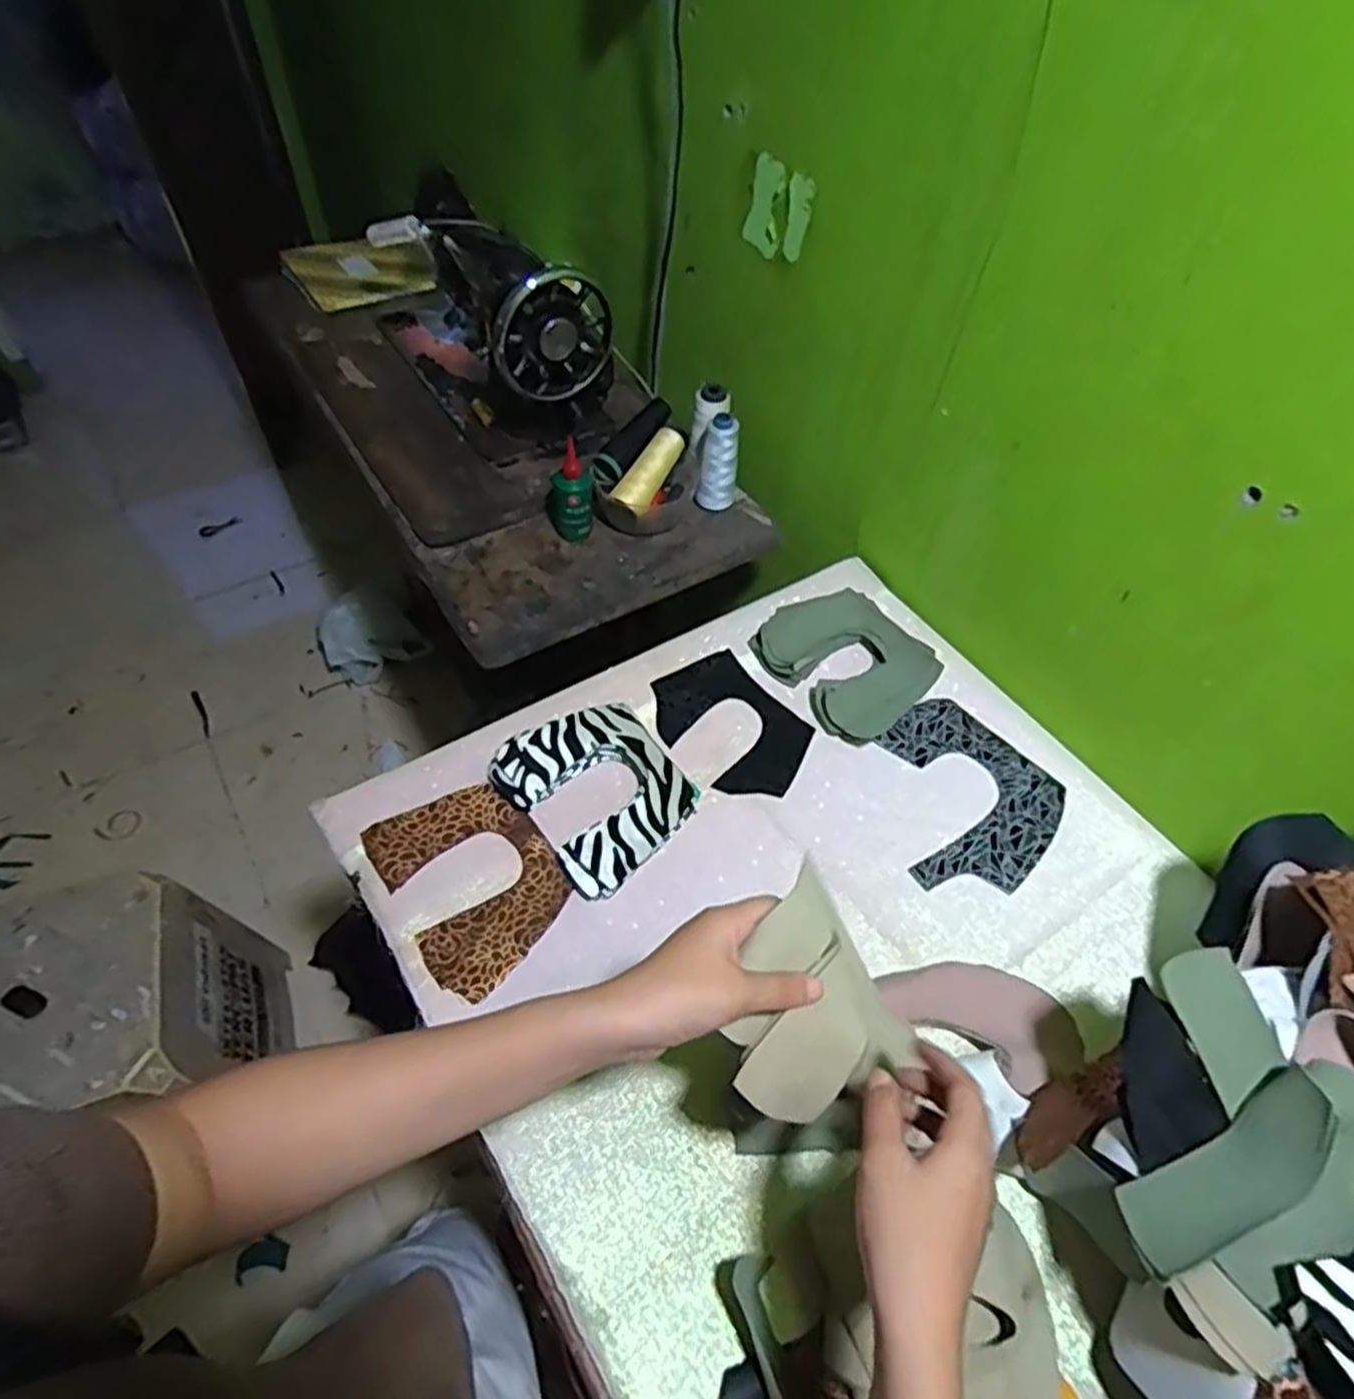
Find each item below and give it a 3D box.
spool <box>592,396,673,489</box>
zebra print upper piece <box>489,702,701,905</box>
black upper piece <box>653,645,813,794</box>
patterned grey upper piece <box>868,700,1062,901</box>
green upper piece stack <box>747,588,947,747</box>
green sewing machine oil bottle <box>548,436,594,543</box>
[{"bbox_3d":[-0.052,-0.299,0.899,0.040,0.033,0.128,28,69,16],"label":"spool"},{"bbox_3d":[-0.066,0.078,0.685,0.136,0.035,0.155,-34,62,-26],"label":"zebra print upper piece"},{"bbox_3d":[0.052,0.025,0.752,0.113,0.010,0.156,-37,68,-24],"label":"black upper piece"},{"bbox_3d":[0.254,0.088,0.716,0.174,0.008,0.171,-34,62,-26],"label":"patterned grey upper piece"},{"bbox_3d":[0.171,-0.039,0.787,0.137,0.038,0.165,-31,61,-25],"label":"green upper piece stack"},{"bbox_3d":[-0.119,-0.232,0.874,0.048,0.104,0.056,-9,54,-11],"label":"green sewing machine oil bottle"}]

